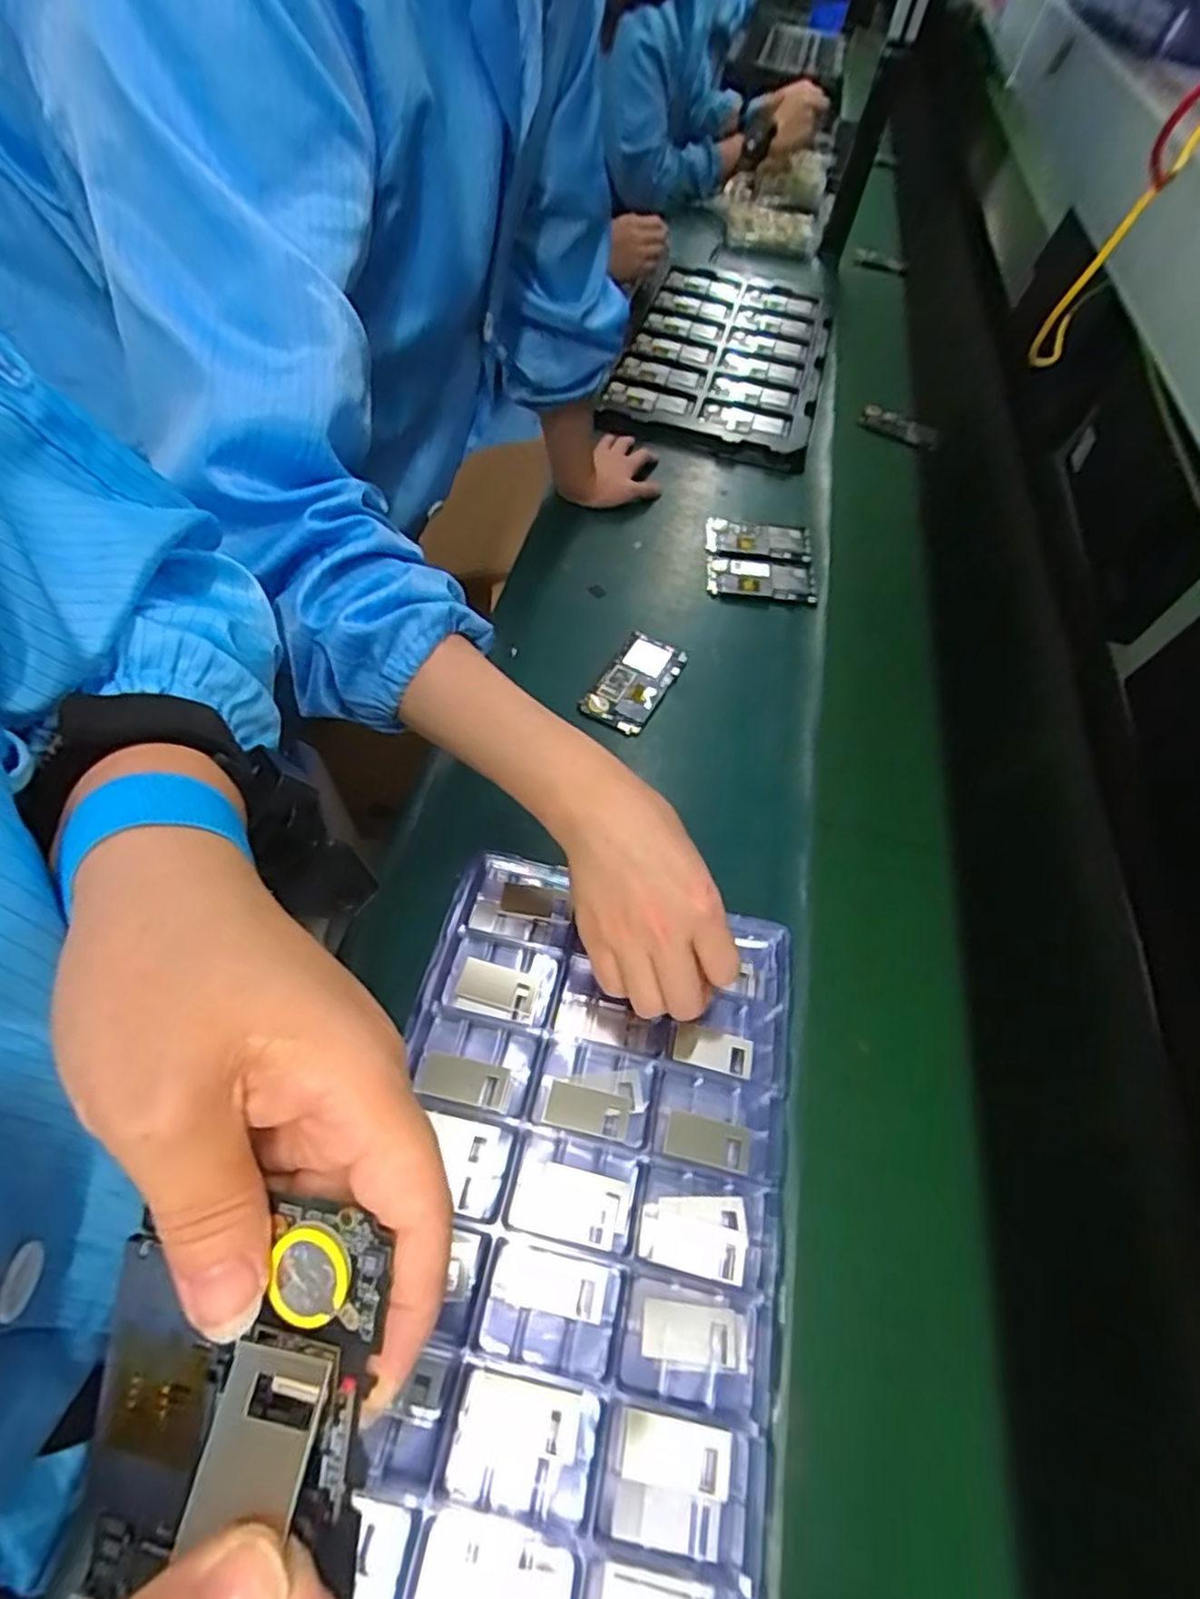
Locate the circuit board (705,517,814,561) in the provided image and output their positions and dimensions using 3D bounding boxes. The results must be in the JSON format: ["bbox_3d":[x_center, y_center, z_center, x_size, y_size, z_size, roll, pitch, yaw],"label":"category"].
[{"bbox_3d":[0.192,-0.314,0.864,0.123,0.011,0.078,10,56,-2],"label":"circuit board"}]

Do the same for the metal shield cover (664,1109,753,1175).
[{"bbox_3d":[0.056,0.177,0.368,0.043,0.004,0.023,16,56,2],"label":"metal shield cover"}]

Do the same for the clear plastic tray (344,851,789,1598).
[{"bbox_3d":[-0.014,0.214,0.333,0.196,0.024,0.378,12,56,0],"label":"clear plastic tray"}]

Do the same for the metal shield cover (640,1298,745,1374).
[{"bbox_3d":[0.042,0.243,0.324,0.047,0.004,0.023,10,56,-2],"label":"metal shield cover"}]

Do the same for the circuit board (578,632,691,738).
[{"bbox_3d":[0.034,-0.120,0.716,0.067,0.005,0.136,29,57,10],"label":"circuit board"}]

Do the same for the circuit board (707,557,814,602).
[{"bbox_3d":[0.185,-0.253,0.821,0.122,0.011,0.059,8,56,-3],"label":"circuit board"}]

